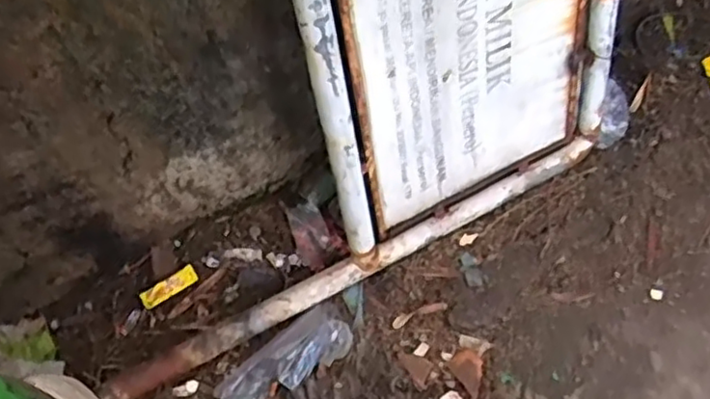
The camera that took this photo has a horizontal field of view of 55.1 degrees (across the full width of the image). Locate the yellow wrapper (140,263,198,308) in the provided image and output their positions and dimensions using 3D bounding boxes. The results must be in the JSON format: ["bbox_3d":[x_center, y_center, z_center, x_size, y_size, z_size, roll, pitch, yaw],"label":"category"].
[{"bbox_3d":[-0.403,0.188,1.473,0.126,0.014,0.046,-28,60,-15],"label":"yellow wrapper"}]

